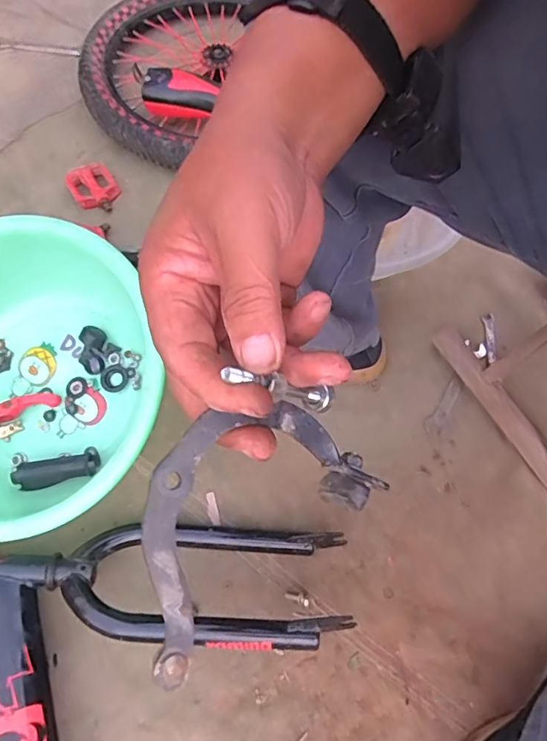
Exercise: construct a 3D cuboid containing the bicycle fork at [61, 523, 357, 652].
[{"bbox_3d":[-0.075,0.232,0.583,0.301,0.040,0.138,5,41,-2],"label":"bicycle fork"}]

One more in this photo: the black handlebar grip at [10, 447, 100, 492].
[{"bbox_3d":[-0.272,0.124,0.652,0.103,0.032,0.036,-12,63,-9],"label":"black handlebar grip"}]

